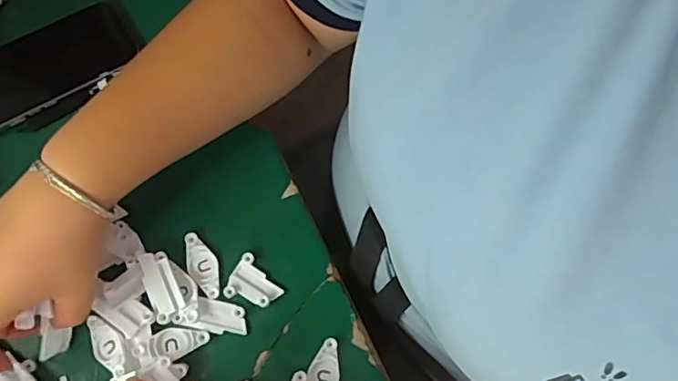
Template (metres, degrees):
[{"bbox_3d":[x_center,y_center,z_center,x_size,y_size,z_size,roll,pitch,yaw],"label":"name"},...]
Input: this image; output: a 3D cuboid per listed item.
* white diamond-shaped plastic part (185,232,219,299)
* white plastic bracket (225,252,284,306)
[{"bbox_3d":[-0.108,0.059,0.429,0.022,0.005,0.053,-26,75,-8],"label":"white diamond-shaped plastic part"},{"bbox_3d":[-0.068,0.074,0.424,0.040,0.004,0.034,41,77,11],"label":"white plastic bracket"}]

